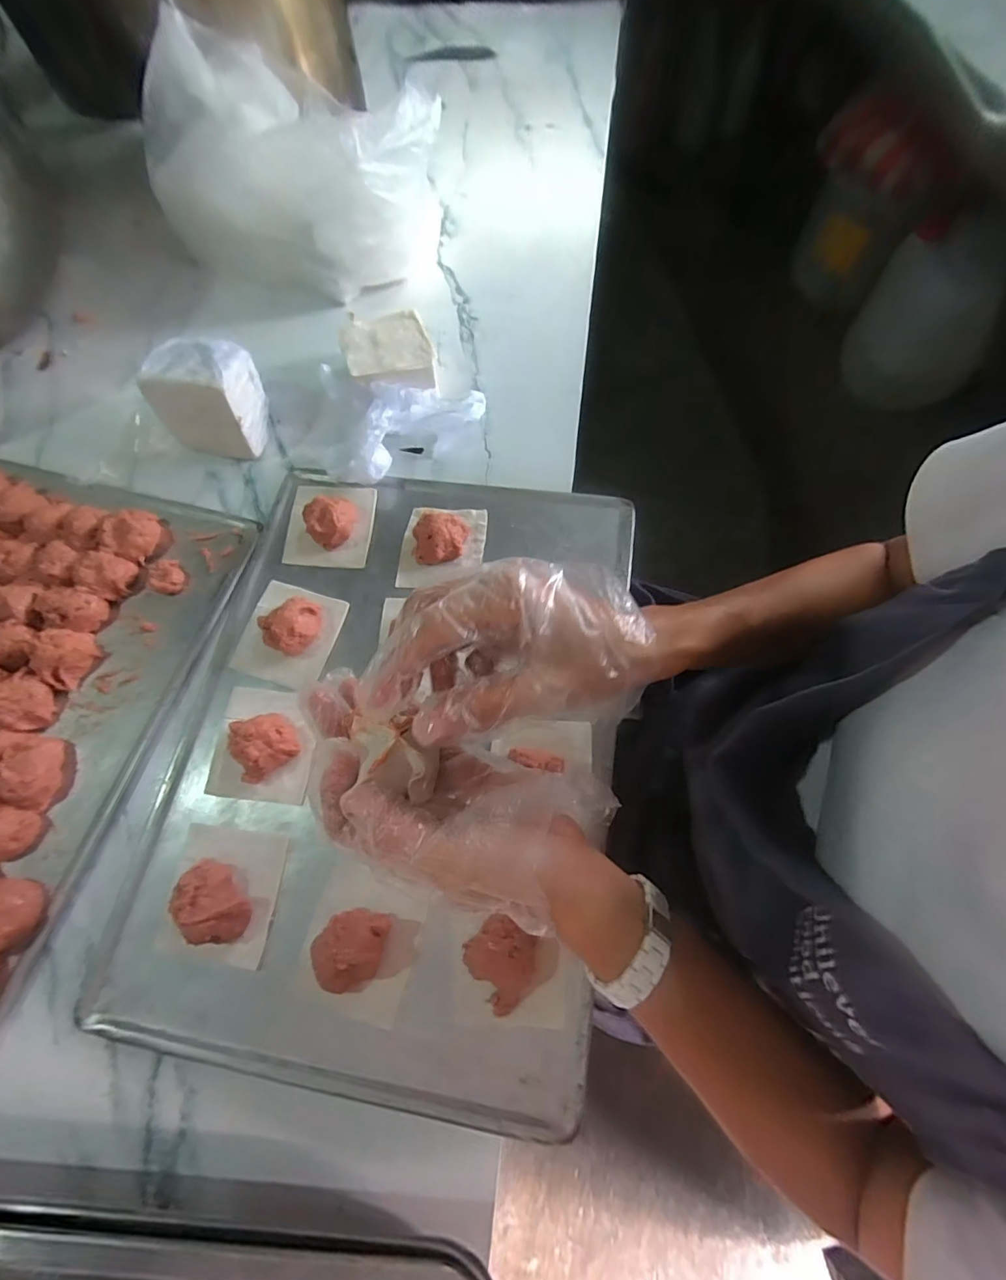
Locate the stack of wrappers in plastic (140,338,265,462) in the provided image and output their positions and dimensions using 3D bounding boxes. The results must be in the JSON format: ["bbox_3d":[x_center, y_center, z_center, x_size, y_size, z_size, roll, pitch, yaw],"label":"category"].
[{"bbox_3d":[-0.276,-0.235,0.471,0.089,0.075,0.081,10,68,5],"label":"stack of wrappers in plastic"}]

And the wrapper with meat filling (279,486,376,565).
[{"bbox_3d":[-0.159,-0.112,0.443,0.076,0.030,0.084,3,68,3],"label":"wrapper with meat filling"}]

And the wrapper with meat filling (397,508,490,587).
[{"bbox_3d":[-0.054,-0.090,0.426,0.074,0.031,0.077,4,68,3],"label":"wrapper with meat filling"}]

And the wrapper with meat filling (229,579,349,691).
[{"bbox_3d":[-0.180,-0.010,0.404,0.075,0.033,0.085,14,69,7],"label":"wrapper with meat filling"}]

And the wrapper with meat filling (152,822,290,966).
[{"bbox_3d":[-0.197,0.173,0.336,0.075,0.027,0.082,6,68,4],"label":"wrapper with meat filling"}]

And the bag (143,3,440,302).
[{"bbox_3d":[-0.207,-0.468,0.507,0.287,0.166,0.133,24,70,10],"label":"bag"}]

